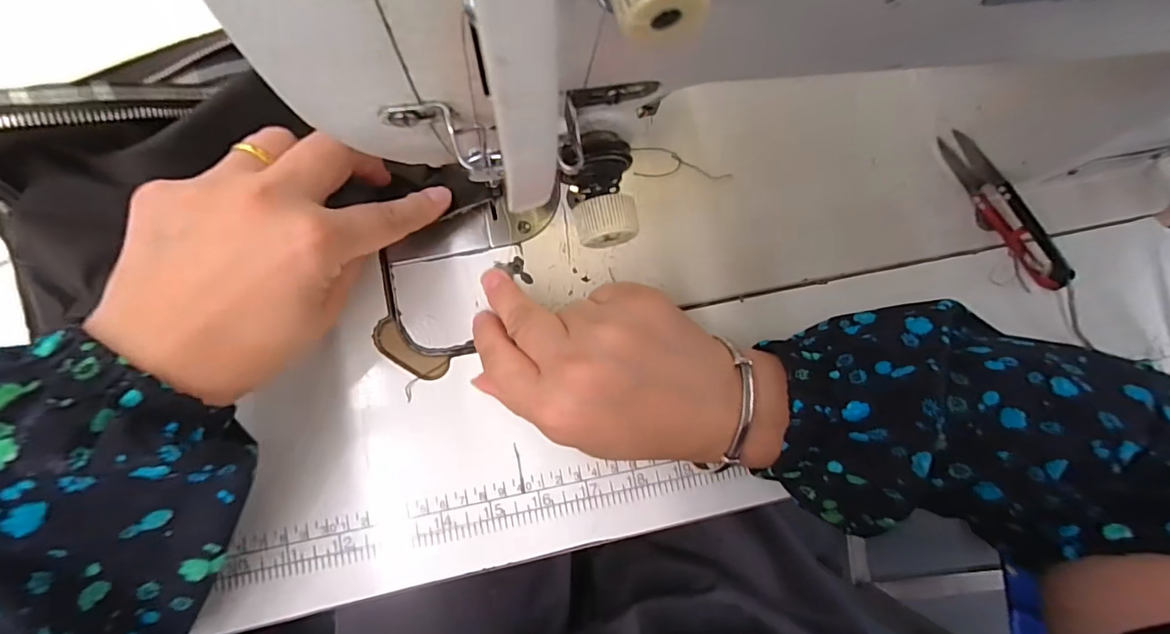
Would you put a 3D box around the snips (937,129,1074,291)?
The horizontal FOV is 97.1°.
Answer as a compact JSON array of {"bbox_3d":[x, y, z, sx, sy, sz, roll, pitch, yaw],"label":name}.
[{"bbox_3d":[0.238,-0.060,0.296,0.009,0.023,0.105,-36,87,-8],"label":"snips"}]

